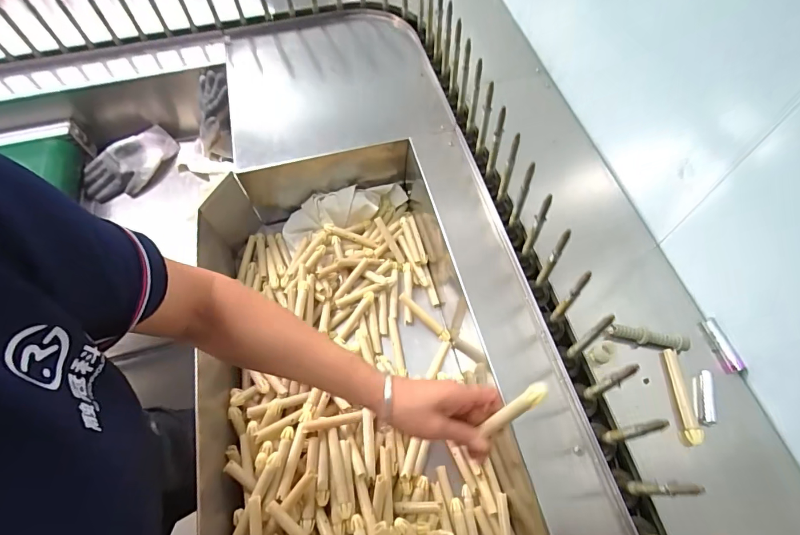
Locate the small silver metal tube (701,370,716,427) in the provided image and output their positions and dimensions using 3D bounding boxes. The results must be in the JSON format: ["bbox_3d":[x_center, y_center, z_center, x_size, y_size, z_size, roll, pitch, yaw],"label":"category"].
[{"bbox_3d":[0.378,0.162,0.510,0.013,0.020,0.066,11,64,6],"label":"small silver metal tube"}]

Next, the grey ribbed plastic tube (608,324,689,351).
[{"bbox_3d":[0.330,0.093,0.549,0.096,0.026,0.016,13,64,7],"label":"grey ribbed plastic tube"}]

